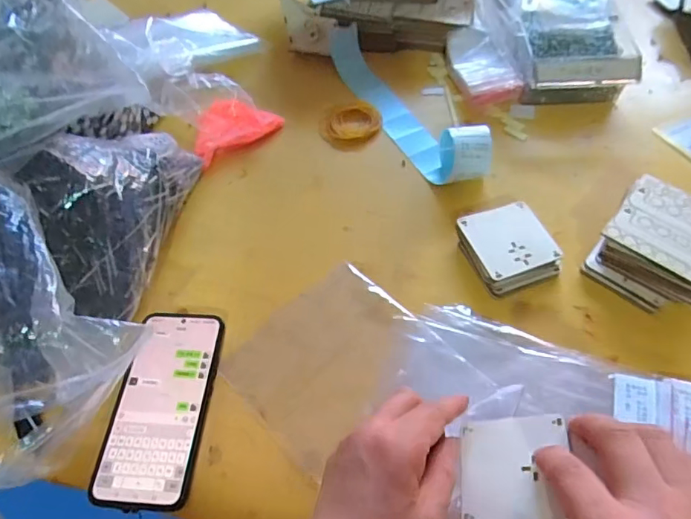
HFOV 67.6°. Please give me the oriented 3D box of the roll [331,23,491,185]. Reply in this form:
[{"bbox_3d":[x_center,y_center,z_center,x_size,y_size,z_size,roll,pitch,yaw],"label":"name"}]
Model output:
[{"bbox_3d":[0.064,-0.189,0.606,0.056,0.055,0.282,-25,58,-15],"label":"roll"}]

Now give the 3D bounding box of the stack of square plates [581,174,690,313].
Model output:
[{"bbox_3d":[0.294,-0.013,0.482,0.098,0.051,0.111,32,62,21],"label":"stack of square plates"}]

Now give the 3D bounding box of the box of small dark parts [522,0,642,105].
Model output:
[{"bbox_3d":[0.273,-0.243,0.627,0.118,0.063,0.141,0,55,2],"label":"box of small dark parts"}]

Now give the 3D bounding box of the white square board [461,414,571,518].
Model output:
[{"bbox_3d":[0.111,0.141,0.344,0.070,0.005,0.070,-17,44,27],"label":"white square board"}]

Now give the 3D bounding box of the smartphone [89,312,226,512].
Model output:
[{"bbox_3d":[-0.153,0.119,0.434,0.074,0.013,0.162,4,56,5],"label":"smartphone"}]

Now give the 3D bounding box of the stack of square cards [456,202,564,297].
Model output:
[{"bbox_3d":[0.154,-0.011,0.498,0.077,0.031,0.083,-18,57,-11],"label":"stack of square cards"}]

